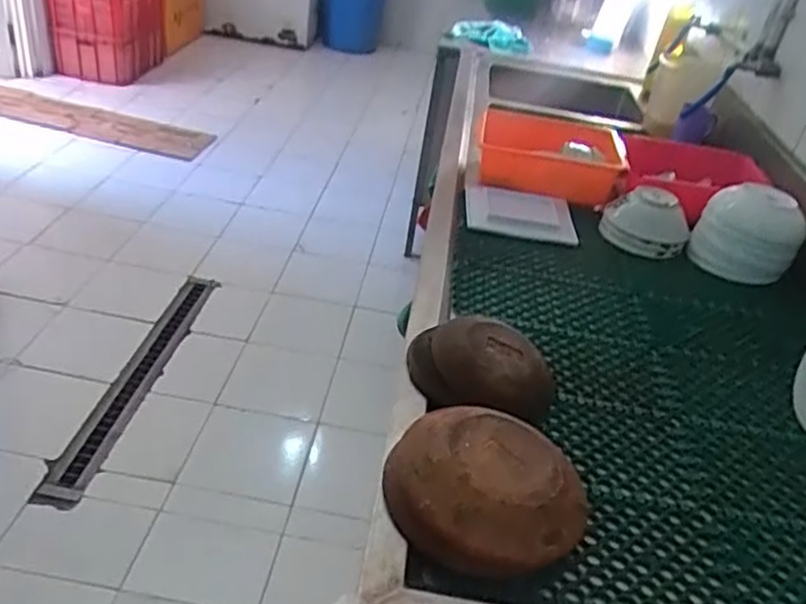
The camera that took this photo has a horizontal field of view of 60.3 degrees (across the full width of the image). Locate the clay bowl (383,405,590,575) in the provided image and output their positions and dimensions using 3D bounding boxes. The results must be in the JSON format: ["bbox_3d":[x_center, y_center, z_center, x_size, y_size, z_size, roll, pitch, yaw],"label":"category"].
[{"bbox_3d":[0.085,0.191,0.703,0.193,0.085,0.175,20,35,14],"label":"clay bowl"}]

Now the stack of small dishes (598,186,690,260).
[{"bbox_3d":[0.450,-0.152,1.283,0.152,0.081,0.129,18,35,15],"label":"stack of small dishes"}]

